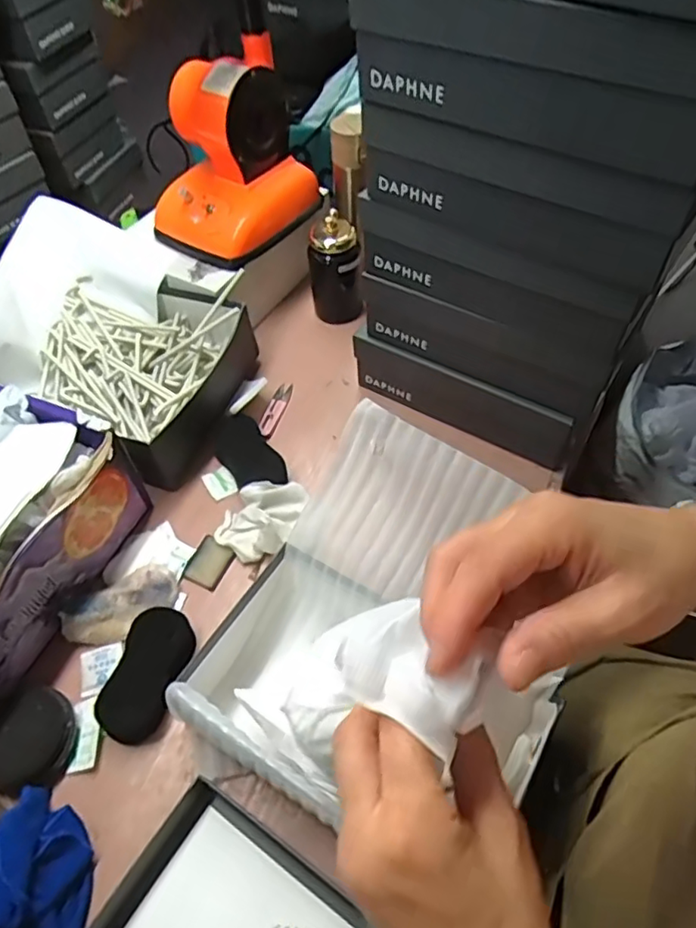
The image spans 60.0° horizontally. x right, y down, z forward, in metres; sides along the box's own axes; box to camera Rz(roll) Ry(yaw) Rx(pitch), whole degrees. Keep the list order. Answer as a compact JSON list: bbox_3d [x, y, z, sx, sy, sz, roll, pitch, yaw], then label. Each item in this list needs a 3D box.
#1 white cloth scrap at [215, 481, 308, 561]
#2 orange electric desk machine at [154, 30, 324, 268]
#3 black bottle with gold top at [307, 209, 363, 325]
[{"bbox_3d":[-0.106,0.060,0.722,0.086,0.033,0.106,15,56,14],"label":"white cloth scrap"},{"bbox_3d":[-0.168,-0.428,0.837,0.165,0.198,0.206,33,62,24],"label":"orange electric desk machine"},{"bbox_3d":[-0.019,-0.280,0.888,0.074,0.161,0.066,-7,54,-2],"label":"black bottle with gold top"}]

